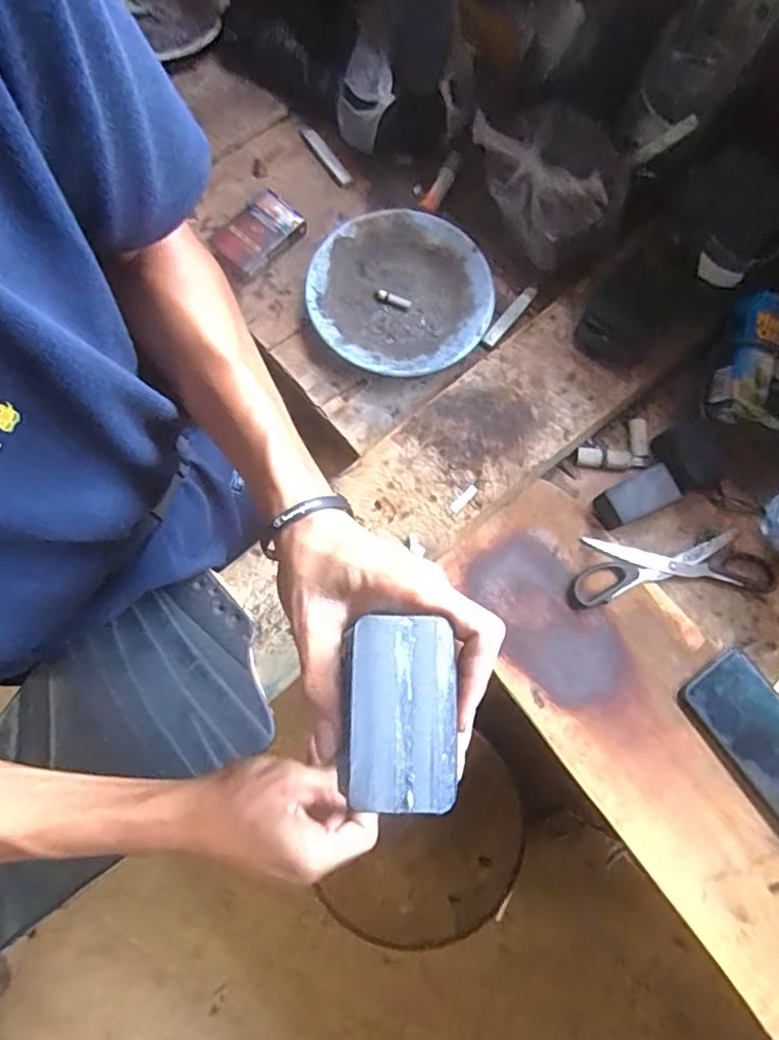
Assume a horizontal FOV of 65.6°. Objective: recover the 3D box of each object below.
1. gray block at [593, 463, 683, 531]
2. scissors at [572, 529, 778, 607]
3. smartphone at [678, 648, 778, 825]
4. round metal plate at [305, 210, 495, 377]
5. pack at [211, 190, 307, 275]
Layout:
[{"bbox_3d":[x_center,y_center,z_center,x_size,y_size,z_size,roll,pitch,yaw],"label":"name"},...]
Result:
[{"bbox_3d":[0.248,-0.023,0.604,0.075,0.035,0.039,-26,79,-7],"label":"gray block"},{"bbox_3d":[0.287,0.046,0.605,0.211,0.012,0.065,-4,78,-2],"label":"scissors"},{"bbox_3d":[0.357,0.210,0.574,0.081,0.012,0.168,-37,81,-9],"label":"smartphone"},{"bbox_3d":[0.012,-0.242,0.656,0.193,0.026,0.187,0,77,-2],"label":"round metal plate"},{"bbox_3d":[-0.145,-0.314,0.666,0.063,0.032,0.092,43,80,7],"label":"pack"}]

